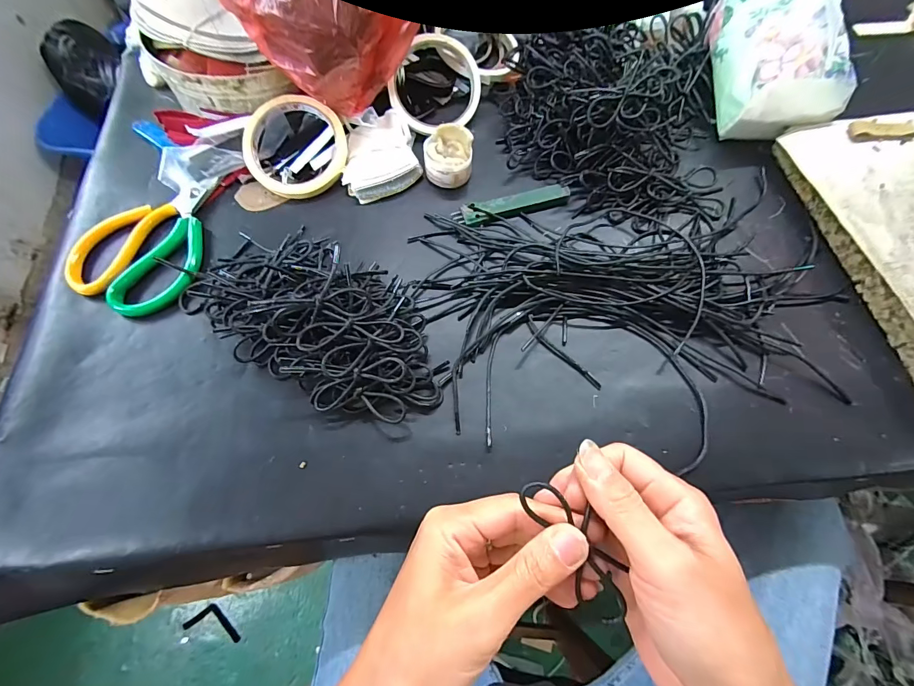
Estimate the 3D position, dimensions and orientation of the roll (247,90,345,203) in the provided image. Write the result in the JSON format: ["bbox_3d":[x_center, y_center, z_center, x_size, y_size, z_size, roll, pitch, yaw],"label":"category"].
[{"bbox_3d":[-0.150,-0.183,0.374,0.094,0.012,0.094,0,91,-4],"label":"roll"}]

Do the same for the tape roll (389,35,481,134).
[{"bbox_3d":[-0.020,-0.253,0.397,0.085,0.012,0.091,-1,96,-6],"label":"tape roll"}]

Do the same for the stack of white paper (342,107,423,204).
[{"bbox_3d":[-0.074,-0.180,0.381,0.070,0.027,0.083,-12,68,-5],"label":"stack of white paper"}]

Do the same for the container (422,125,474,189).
[{"bbox_3d":[-0.008,-0.174,0.369,0.043,0.037,0.045,0,68,0],"label":"container"}]

